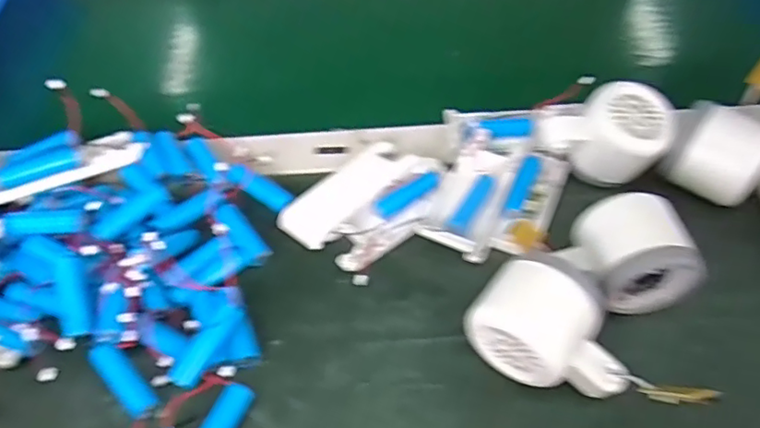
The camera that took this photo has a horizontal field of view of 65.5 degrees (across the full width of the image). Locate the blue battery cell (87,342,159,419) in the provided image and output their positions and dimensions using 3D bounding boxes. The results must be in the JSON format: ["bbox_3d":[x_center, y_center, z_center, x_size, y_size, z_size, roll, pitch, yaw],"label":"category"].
[{"bbox_3d":[-0.147,0.095,0.335,0.050,0.011,0.016,38,62,25],"label":"blue battery cell"}]

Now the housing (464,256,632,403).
[{"bbox_3d":[0.095,0.064,0.331,0.085,0.054,0.061,18,55,14],"label":"housing"}]

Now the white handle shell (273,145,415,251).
[{"bbox_3d":[-0.022,-0.017,0.416,0.039,0.013,0.104,38,62,25],"label":"white handle shell"}]

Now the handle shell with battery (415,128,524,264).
[{"bbox_3d":[0.065,-0.016,0.410,0.046,0.016,0.099,20,56,15],"label":"handle shell with battery"}]

